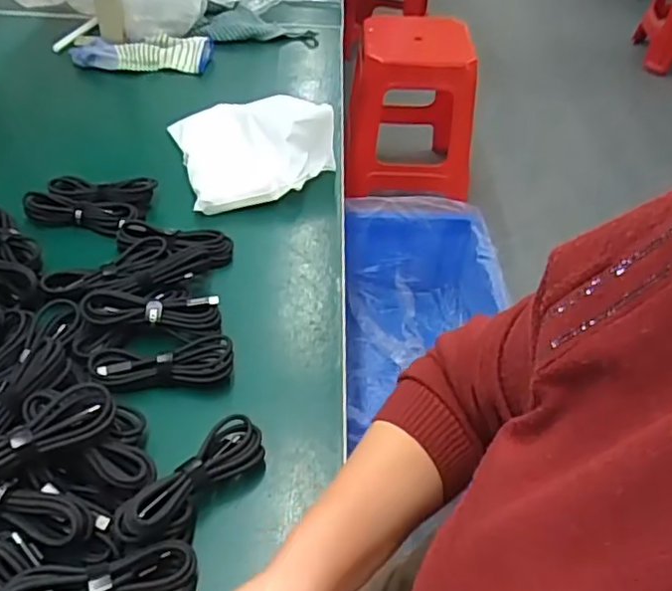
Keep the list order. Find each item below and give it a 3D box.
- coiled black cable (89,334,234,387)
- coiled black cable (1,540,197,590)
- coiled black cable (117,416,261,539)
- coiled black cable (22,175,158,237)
[{"bbox_3d":[-0.138,0.054,0.498,0.108,0.023,0.041,-3,46,-7],"label":"coiled black cable"},{"bbox_3d":[-0.137,0.171,0.363,0.110,0.026,0.035,0,42,-32],"label":"coiled black cable"},{"bbox_3d":[-0.094,0.120,0.414,0.036,0.023,0.112,30,36,23],"label":"coiled black cable"},{"bbox_3d":[-0.251,-0.095,0.637,0.116,0.026,0.064,4,46,0],"label":"coiled black cable"}]

